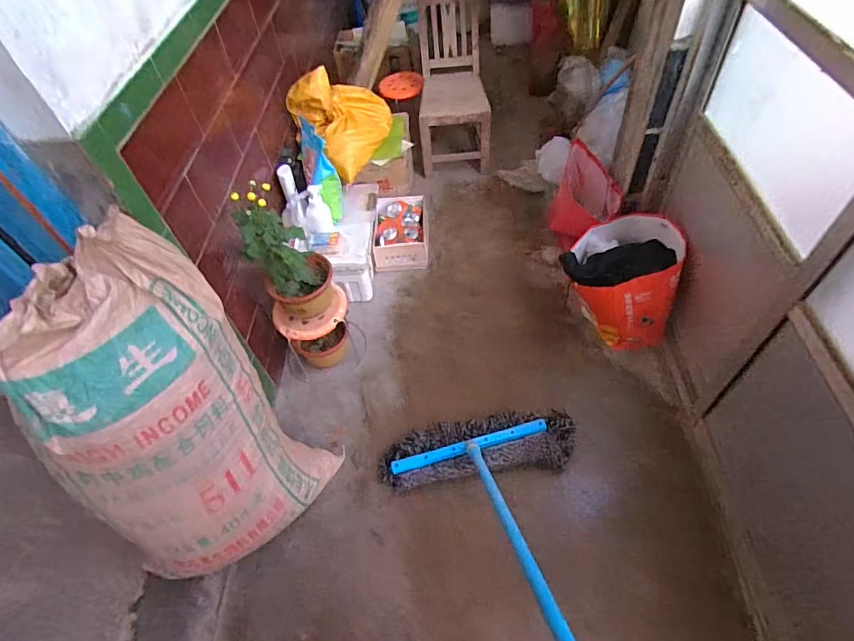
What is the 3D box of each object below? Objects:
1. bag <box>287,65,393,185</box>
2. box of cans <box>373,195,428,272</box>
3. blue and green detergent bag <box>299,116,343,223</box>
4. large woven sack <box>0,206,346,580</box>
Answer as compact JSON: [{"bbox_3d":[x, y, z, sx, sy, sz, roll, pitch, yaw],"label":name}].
[{"bbox_3d":[-0.274,-0.719,1.611,0.219,0.307,0.321,25,59,23],"label":"bag"},{"bbox_3d":[-0.096,-0.332,1.730,0.194,0.113,0.307,-6,54,3],"label":"box of cans"},{"bbox_3d":[-0.342,-0.482,1.490,0.093,0.150,0.322,-24,101,-13],"label":"blue and green detergent bag"},{"bbox_3d":[-0.471,0.221,0.916,0.385,0.834,0.241,-28,40,-15],"label":"large woven sack"}]

